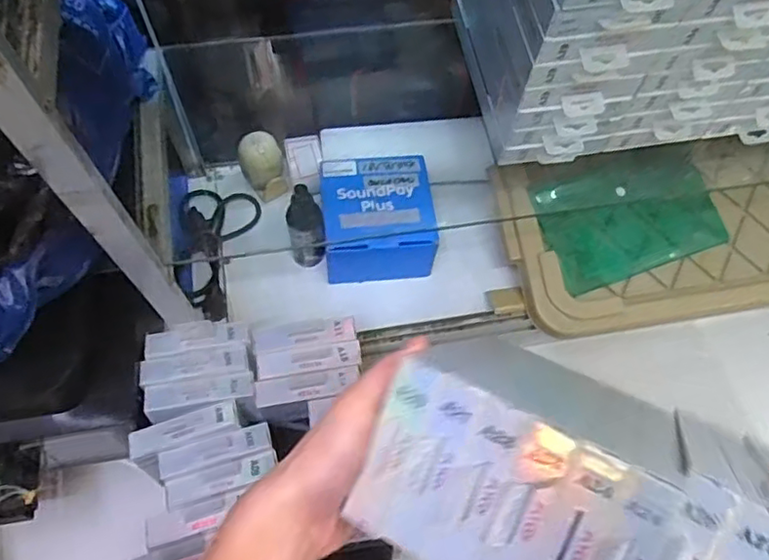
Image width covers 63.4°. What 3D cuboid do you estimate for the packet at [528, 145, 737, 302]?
[{"bbox_3d":[0.300,-0.081,0.760,0.224,0.010,0.143,-18,88,-13],"label":"packet"}]

